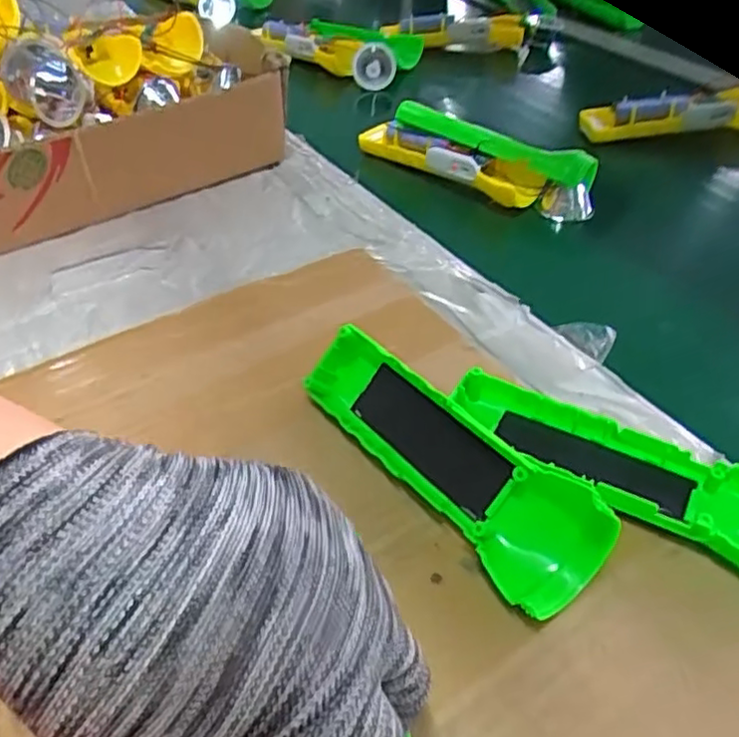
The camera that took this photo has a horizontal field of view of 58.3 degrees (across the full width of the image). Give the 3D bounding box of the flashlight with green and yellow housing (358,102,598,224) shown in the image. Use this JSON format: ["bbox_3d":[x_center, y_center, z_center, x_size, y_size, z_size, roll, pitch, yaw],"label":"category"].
[{"bbox_3d":[0.076,-0.166,0.518,0.191,0.038,0.049,25,49,25],"label":"flashlight with green and yellow housing"}]

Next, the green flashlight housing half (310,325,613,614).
[{"bbox_3d":[0.034,0.037,0.302,0.159,0.028,0.049,40,96,37],"label":"green flashlight housing half"}]

